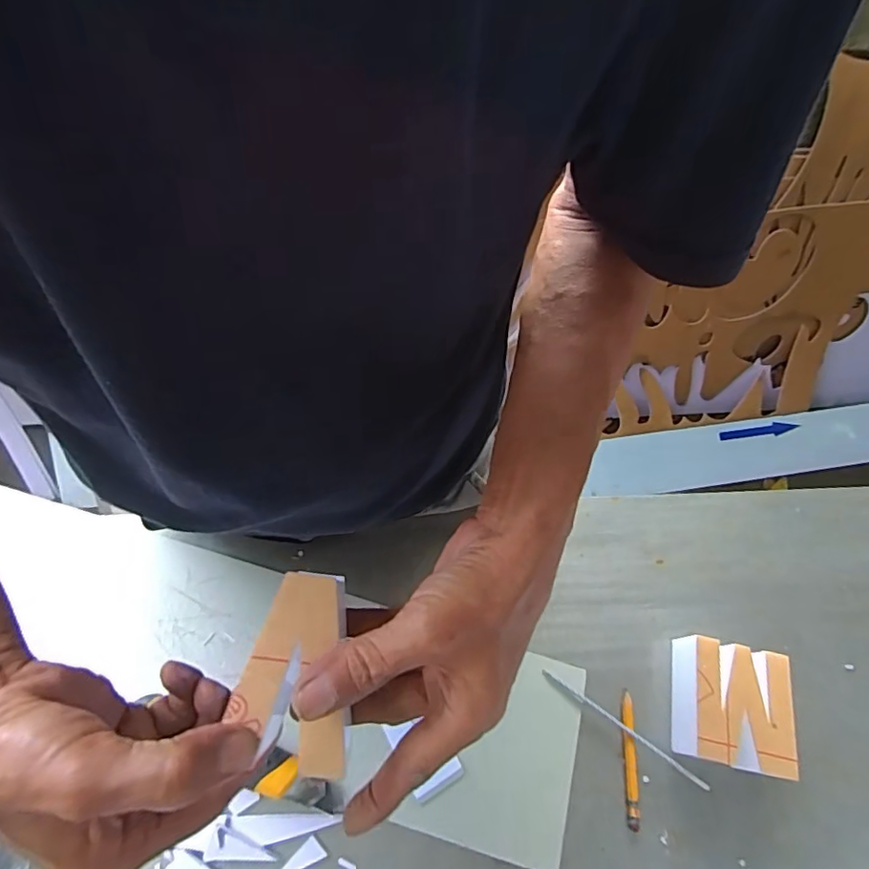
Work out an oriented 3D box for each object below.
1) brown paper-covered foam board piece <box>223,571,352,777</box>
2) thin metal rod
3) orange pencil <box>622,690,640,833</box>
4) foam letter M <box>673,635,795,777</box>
[{"bbox_3d":[-0.064,0.107,0.239,0.048,0.017,0.082,-3,64,-5],"label":"brown paper-covered foam board piece"},{"bbox_3d":[0.145,0.225,0.408,0.136,0.008,0.005,33,66,12],"label":"thin metal rod"},{"bbox_3d":[0.148,0.245,0.401,0.009,0.005,0.089,5,63,-1],"label":"orange pencil"},{"bbox_3d":[0.224,0.207,0.408,0.076,0.047,0.082,11,65,2],"label":"foam letter M"}]

